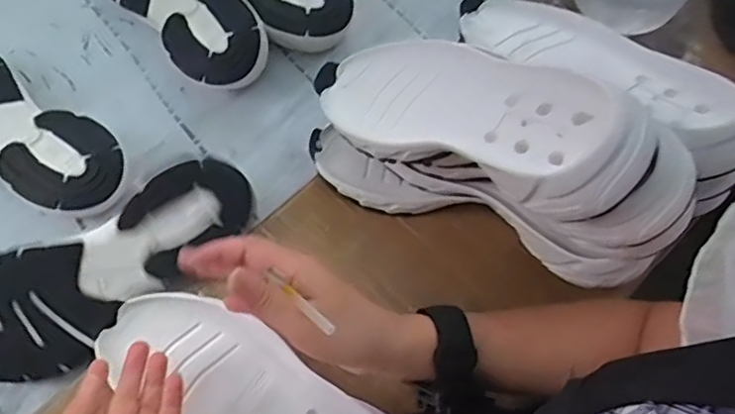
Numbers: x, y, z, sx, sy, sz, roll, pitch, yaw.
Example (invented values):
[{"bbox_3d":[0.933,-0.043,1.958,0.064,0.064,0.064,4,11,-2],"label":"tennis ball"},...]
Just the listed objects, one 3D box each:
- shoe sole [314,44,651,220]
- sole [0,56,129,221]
[{"bbox_3d":[0.065,-0.067,0.432,0.089,0.056,0.268,-43,43,-21],"label":"shoe sole"},{"bbox_3d":[-0.328,-0.074,0.562,0.260,0.044,0.102,29,65,11],"label":"sole"}]

